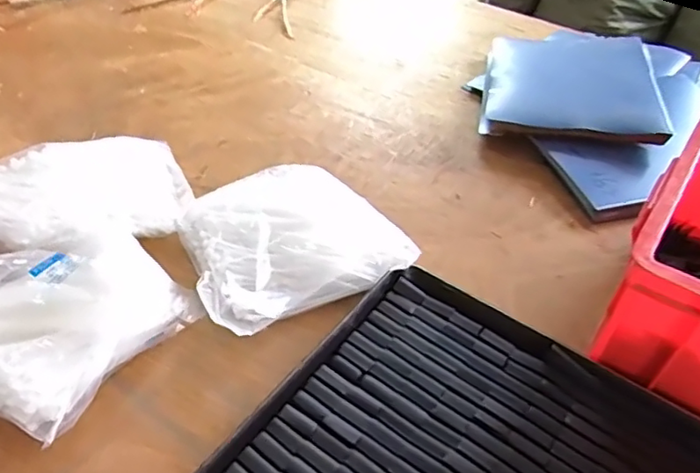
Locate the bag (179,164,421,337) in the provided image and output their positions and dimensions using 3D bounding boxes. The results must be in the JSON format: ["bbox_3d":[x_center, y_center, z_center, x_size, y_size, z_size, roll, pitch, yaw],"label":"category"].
[{"bbox_3d":[-0.063,0.007,0.579,0.207,0.055,0.185,-23,49,-23],"label":"bag"}]

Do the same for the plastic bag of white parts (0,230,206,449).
[{"bbox_3d":[-0.265,0.057,0.498,0.199,0.056,0.177,22,48,20],"label":"plastic bag of white parts"}]

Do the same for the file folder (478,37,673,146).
[{"bbox_3d":[0.314,-0.228,0.825,0.225,0.019,0.312,3,40,17],"label":"file folder"}]

